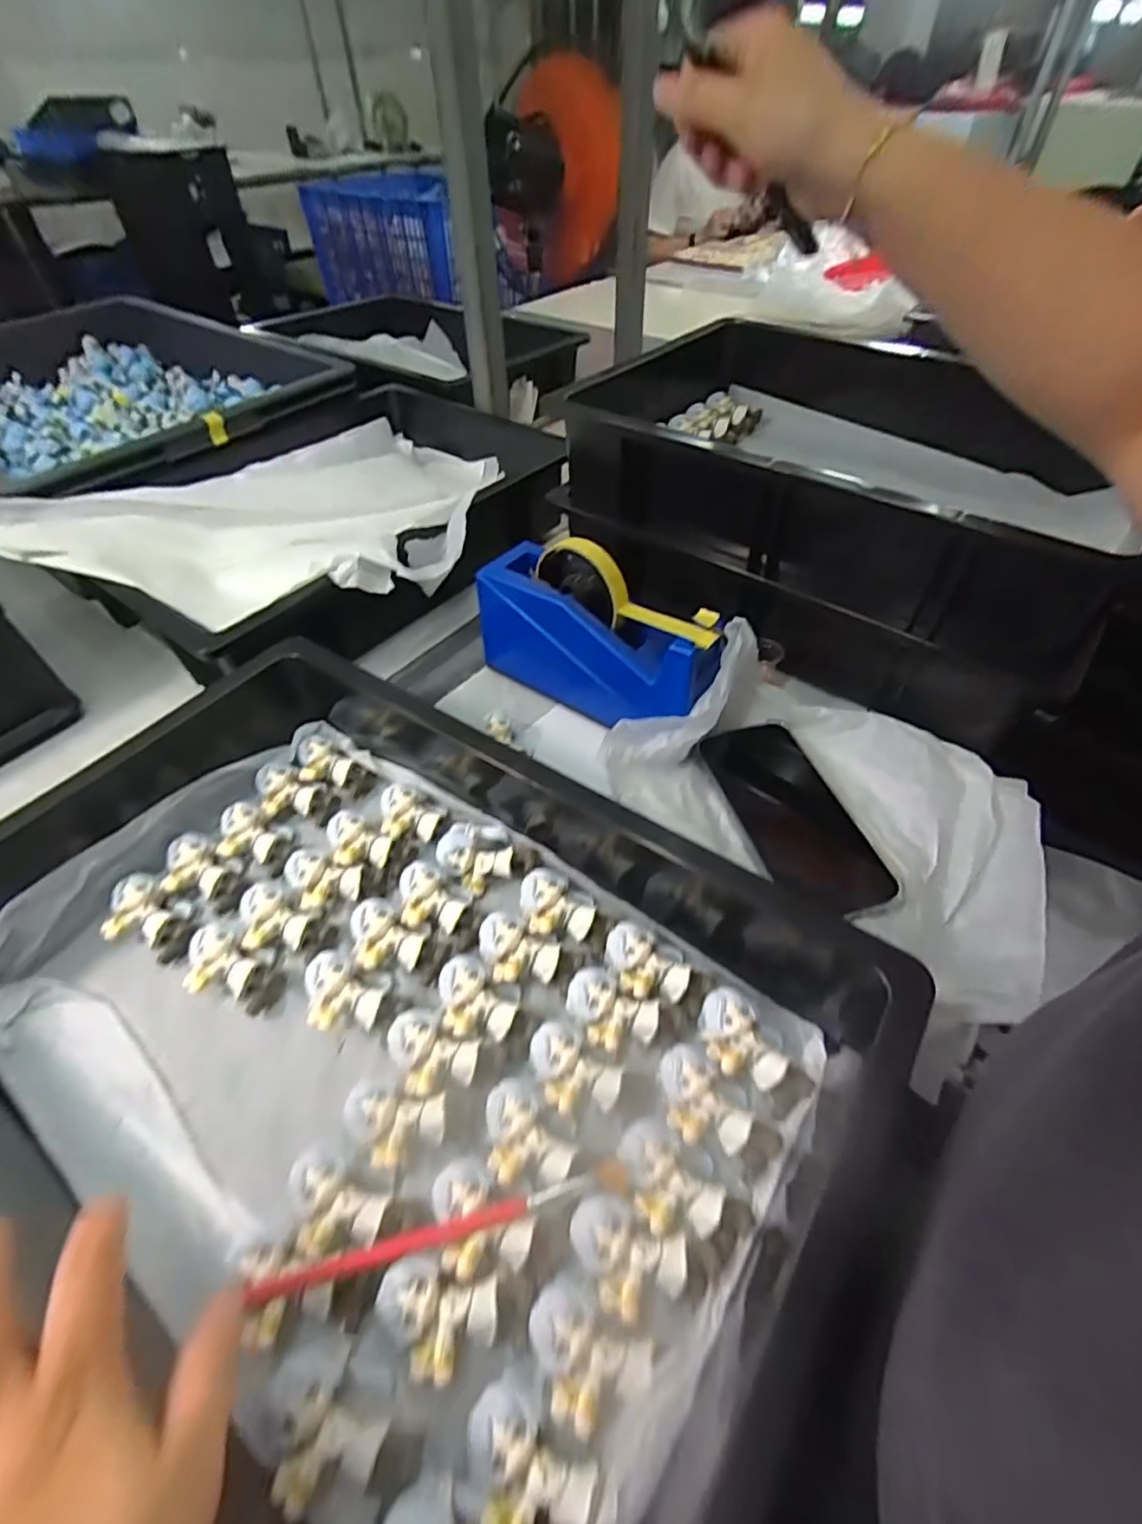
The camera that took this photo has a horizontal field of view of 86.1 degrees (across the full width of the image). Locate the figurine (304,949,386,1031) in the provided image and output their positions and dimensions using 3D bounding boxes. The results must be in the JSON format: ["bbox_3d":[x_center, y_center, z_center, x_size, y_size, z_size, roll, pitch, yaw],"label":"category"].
[{"bbox_3d":[-0.130,0.133,0.341,0.052,0.027,0.033,27,53,23],"label":"figurine"}]

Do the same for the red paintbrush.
[{"bbox_3d":[-0.053,0.200,0.263,0.160,0.006,0.011,-10,49,-9],"label":"red paintbrush"}]

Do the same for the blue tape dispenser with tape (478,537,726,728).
[{"bbox_3d":[0.020,-0.099,0.491,0.206,0.127,0.066,28,54,24],"label":"blue tape dispenser with tape"}]

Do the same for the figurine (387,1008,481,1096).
[{"bbox_3d":[-0.073,0.154,0.318,0.047,0.025,0.034,23,52,20],"label":"figurine"}]

